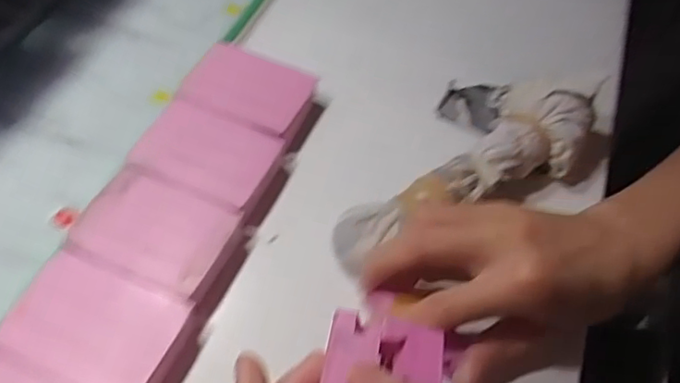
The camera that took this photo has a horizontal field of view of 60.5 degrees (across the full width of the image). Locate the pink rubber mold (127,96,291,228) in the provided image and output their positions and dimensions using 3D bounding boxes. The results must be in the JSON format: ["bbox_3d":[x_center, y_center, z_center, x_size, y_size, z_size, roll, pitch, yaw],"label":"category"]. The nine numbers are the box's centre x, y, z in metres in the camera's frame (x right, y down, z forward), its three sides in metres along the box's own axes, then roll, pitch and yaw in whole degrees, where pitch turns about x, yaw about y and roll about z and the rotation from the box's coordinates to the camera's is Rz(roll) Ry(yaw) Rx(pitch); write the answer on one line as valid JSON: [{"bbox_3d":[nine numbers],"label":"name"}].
[{"bbox_3d":[-0.073,-0.016,0.336,0.074,0.034,0.052,22,56,10],"label":"pink rubber mold"}]

